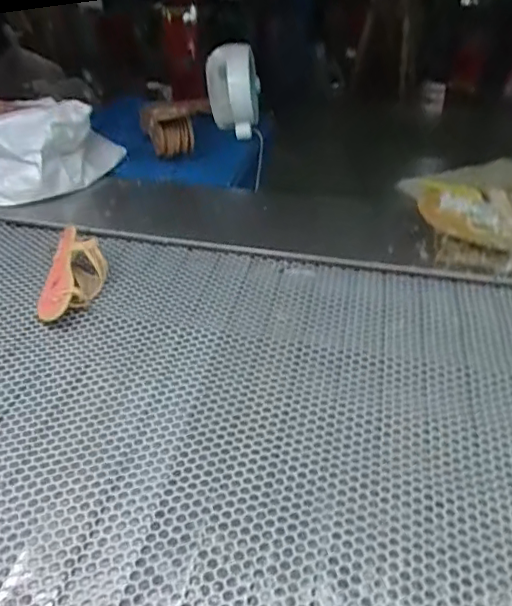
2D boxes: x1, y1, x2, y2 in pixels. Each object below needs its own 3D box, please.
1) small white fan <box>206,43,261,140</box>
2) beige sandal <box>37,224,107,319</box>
[{"bbox_3d":[-0.064,-0.608,1.604,0.153,0.204,0.197,0,36,-1],"label":"small white fan"},{"bbox_3d":[-0.323,-0.055,0.987,0.101,0.059,0.207,-1,35,-2],"label":"beige sandal"}]

